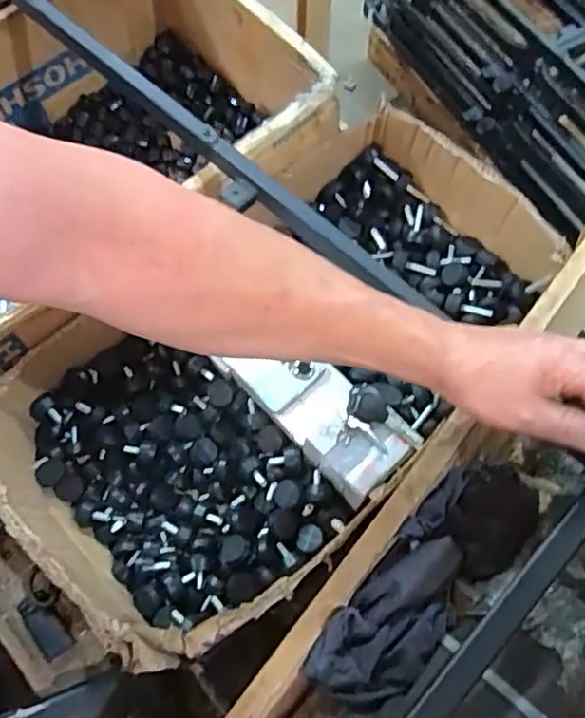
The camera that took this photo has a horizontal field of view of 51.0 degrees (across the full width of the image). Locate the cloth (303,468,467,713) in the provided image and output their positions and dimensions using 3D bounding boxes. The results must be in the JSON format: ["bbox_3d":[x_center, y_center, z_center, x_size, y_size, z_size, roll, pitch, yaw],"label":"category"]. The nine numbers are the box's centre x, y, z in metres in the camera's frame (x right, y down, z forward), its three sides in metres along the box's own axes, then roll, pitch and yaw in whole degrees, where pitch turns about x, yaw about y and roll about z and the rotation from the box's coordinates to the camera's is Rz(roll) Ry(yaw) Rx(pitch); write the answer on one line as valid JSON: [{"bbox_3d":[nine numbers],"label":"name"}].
[{"bbox_3d":[0.095,0.181,0.477,0.070,0.040,0.199,38,73,15],"label":"cloth"}]

